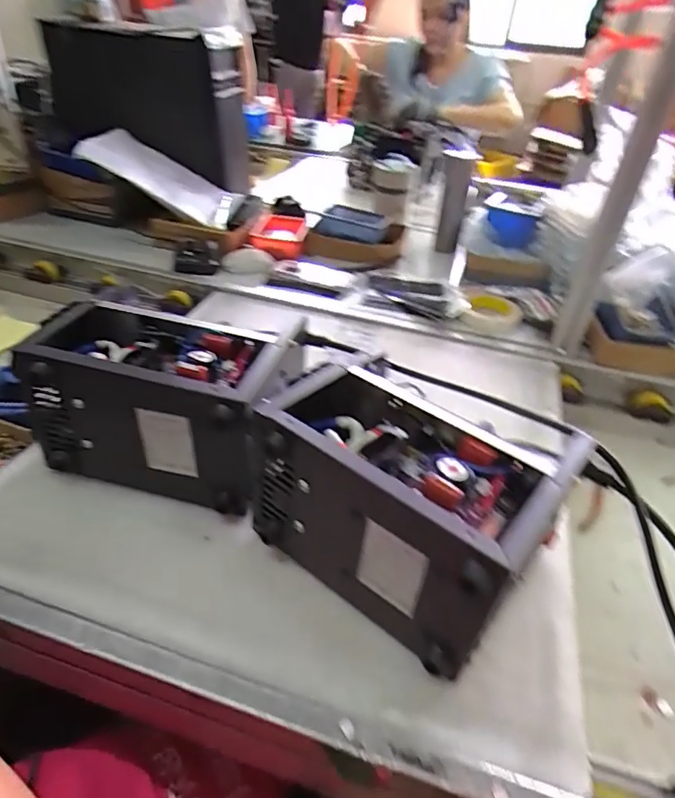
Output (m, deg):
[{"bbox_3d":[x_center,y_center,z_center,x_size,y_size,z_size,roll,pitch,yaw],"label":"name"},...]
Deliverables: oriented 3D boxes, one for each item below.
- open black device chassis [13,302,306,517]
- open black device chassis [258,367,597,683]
[{"bbox_3d":[-0.184,0.006,0.542,0.233,0.159,0.130,11,38,8],"label":"open black device chassis"},{"bbox_3d":[0.053,0.086,0.457,0.238,0.148,0.162,29,43,28],"label":"open black device chassis"}]

